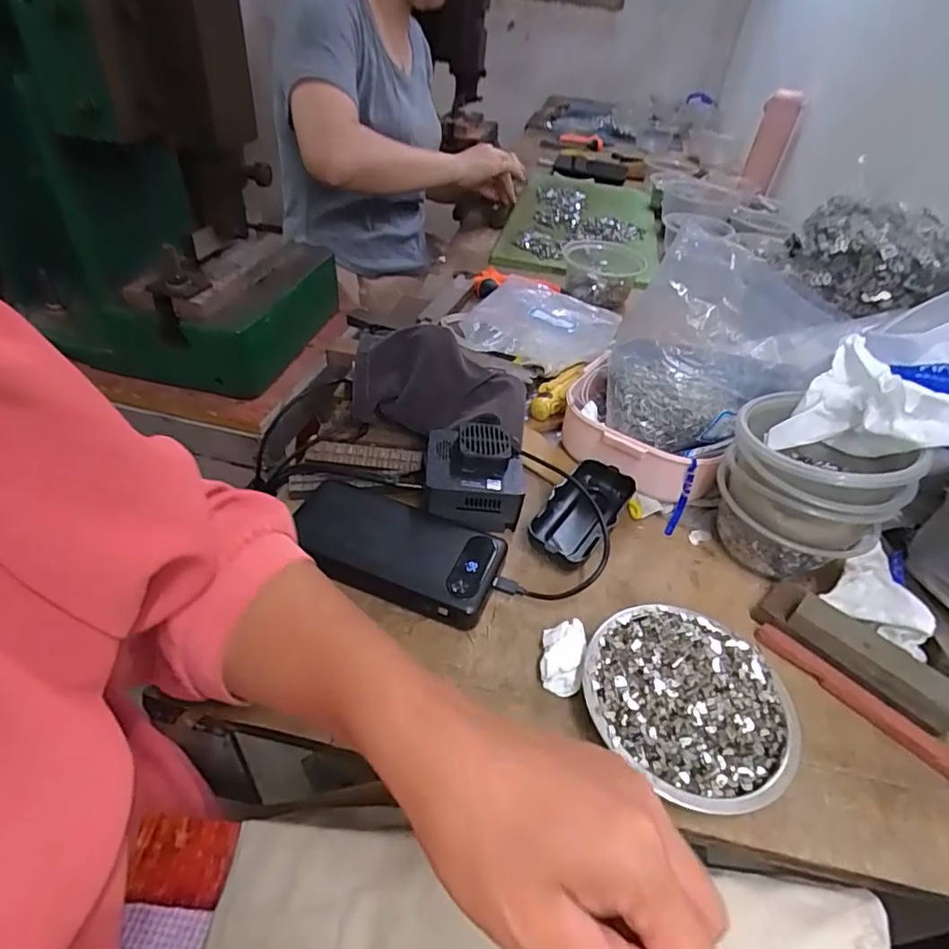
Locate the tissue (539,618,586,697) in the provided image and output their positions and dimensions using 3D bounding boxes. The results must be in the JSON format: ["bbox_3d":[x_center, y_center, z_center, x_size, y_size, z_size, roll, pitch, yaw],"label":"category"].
[{"bbox_3d":[0.056,0.119,0.360,0.025,0.022,0.047,10,42,3],"label":"tissue"}]

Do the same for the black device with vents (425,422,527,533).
[{"bbox_3d":[-0.001,-0.001,0.450,0.073,0.051,0.072,3,42,-5],"label":"black device with vents"}]

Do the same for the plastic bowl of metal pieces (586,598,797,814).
[{"bbox_3d":[0.128,0.139,0.339,0.120,0.032,0.119,4,42,-4],"label":"plastic bowl of metal pieces"}]

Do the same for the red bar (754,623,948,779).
[{"bbox_3d":[0.251,0.146,0.355,0.014,0.009,0.146,-30,54,-35],"label":"red bar"}]

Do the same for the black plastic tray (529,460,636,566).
[{"bbox_3d":[0.086,0.031,0.450,0.054,0.023,0.105,25,45,19],"label":"black plastic tray"}]

